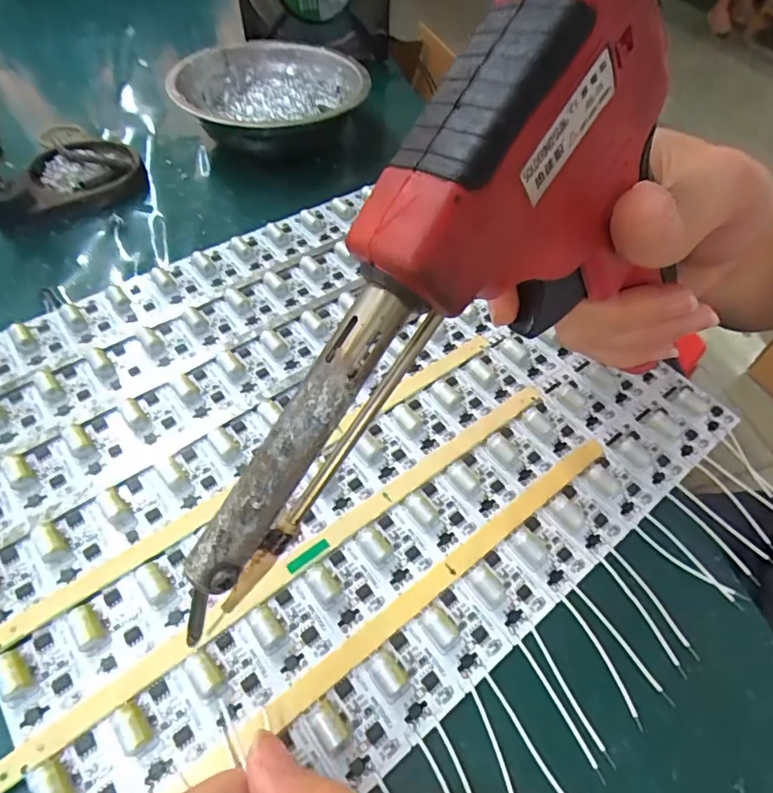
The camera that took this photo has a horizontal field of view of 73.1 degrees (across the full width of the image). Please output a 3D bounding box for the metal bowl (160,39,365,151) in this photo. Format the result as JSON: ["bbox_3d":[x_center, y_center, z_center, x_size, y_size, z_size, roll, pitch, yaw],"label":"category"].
[{"bbox_3d":[-0.080,-0.207,0.365,0.121,0.033,0.126,2,54,-2],"label":"metal bowl"}]

